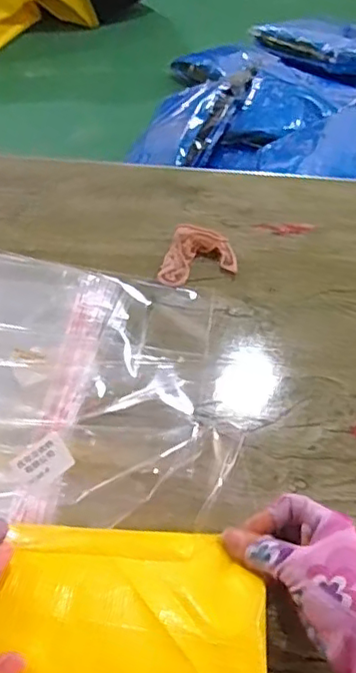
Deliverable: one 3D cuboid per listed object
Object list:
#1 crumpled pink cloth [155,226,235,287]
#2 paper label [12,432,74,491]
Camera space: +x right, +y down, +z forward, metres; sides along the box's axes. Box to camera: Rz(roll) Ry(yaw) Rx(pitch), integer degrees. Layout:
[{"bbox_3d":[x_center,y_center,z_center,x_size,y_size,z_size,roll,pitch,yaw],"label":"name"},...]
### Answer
[{"bbox_3d":[0.026,-0.088,0.657,0.075,0.019,0.090,14,50,10],"label":"crumpled pink cloth"},{"bbox_3d":[-0.093,0.087,0.414,0.036,0.004,0.029,-38,73,-17],"label":"paper label"}]

